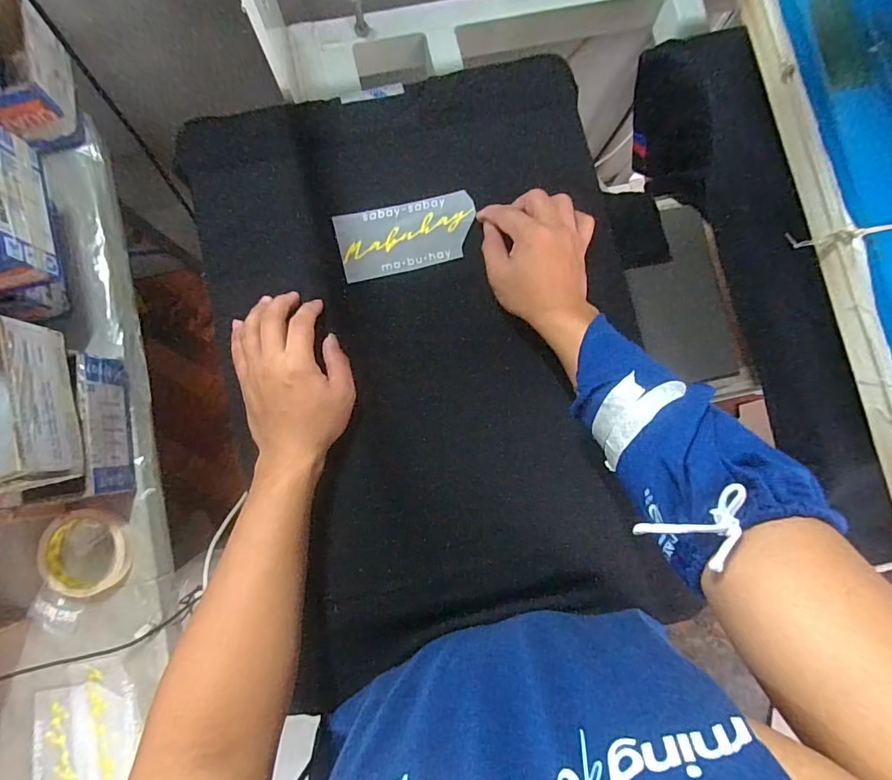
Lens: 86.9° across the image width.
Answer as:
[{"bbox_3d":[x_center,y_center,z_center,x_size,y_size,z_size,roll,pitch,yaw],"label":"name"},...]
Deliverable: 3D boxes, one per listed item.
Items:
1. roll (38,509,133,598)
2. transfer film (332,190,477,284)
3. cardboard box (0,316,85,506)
[{"bbox_3d":[-0.406,0.184,0.534,0.089,0.025,0.095,0,83,-2],"label":"roll"},{"bbox_3d":[-0.038,-0.154,0.468,0.135,0.006,0.067,-14,88,-5],"label":"transfer film"},{"bbox_3d":[-0.414,0.014,0.447,0.072,0.080,0.181,-12,84,-3],"label":"cardboard box"}]

